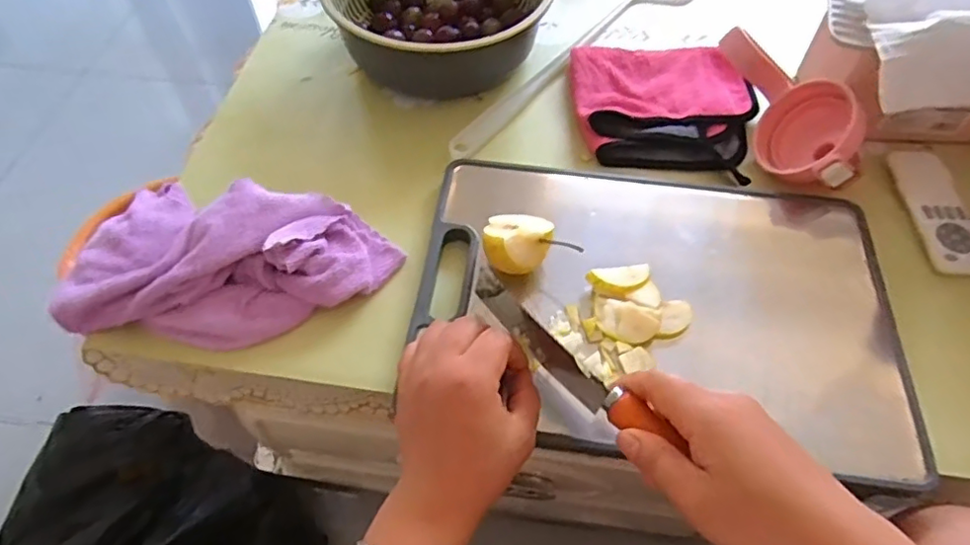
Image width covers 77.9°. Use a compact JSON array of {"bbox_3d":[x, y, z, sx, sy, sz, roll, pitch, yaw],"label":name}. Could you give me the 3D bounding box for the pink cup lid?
[{"bbox_3d":[0.271,-0.141,0.531,0.062,0.068,0.158,-16,59,-12],"label":"pink cup lid"}]

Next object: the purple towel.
[{"bbox_3d":[-0.192,-0.012,0.452,0.226,0.053,0.137,11,57,6],"label":"purple towel"}]

